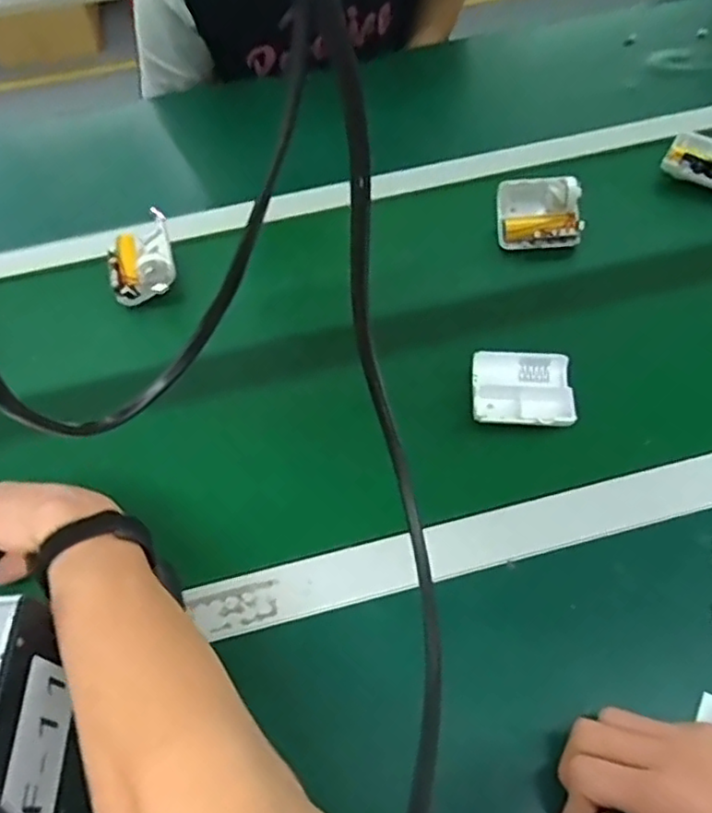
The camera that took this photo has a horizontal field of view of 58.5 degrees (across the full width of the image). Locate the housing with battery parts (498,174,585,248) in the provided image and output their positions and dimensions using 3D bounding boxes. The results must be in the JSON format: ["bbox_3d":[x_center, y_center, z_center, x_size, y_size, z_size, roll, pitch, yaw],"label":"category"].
[{"bbox_3d":[0.188,-0.195,0.653,0.081,0.059,0.052,-1,56,4],"label":"housing with battery parts"}]

